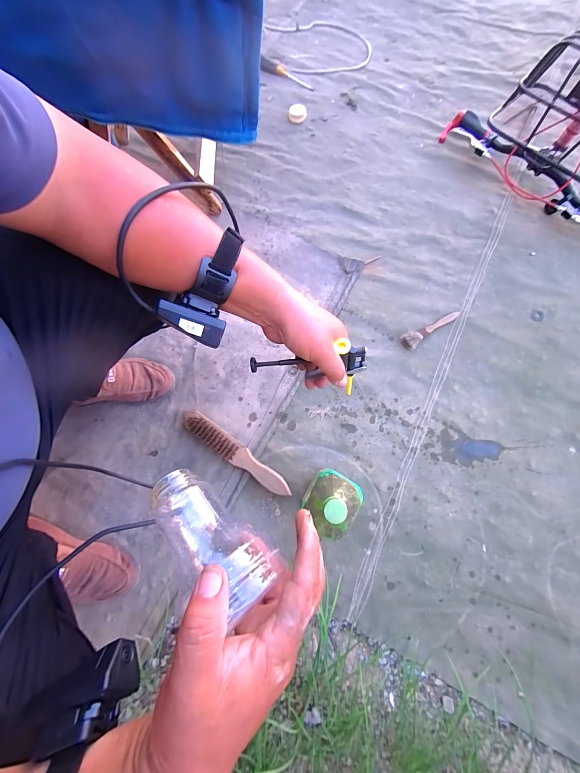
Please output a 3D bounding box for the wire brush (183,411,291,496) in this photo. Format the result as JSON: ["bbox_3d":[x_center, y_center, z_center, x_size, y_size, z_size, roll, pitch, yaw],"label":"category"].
[{"bbox_3d":[-0.110,0.134,0.593,0.257,0.024,0.040,34,76,11],"label":"wire brush"}]

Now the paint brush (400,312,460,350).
[{"bbox_3d":[0.321,-0.134,0.670,0.153,0.016,0.038,-30,75,-8],"label":"paint brush"}]

